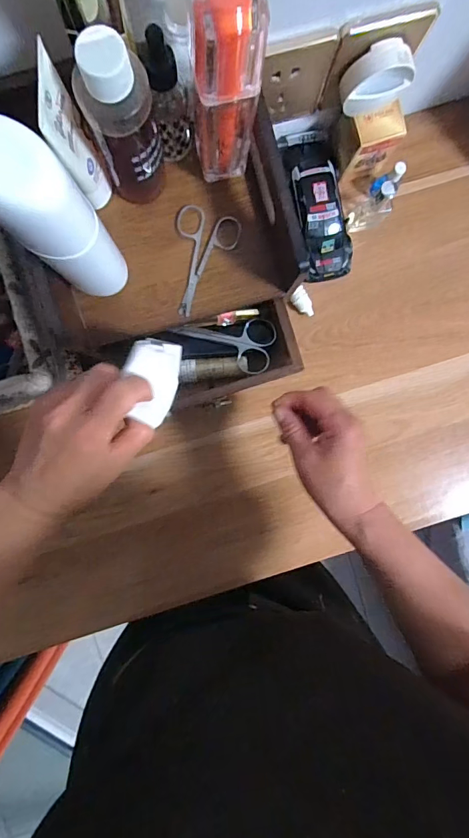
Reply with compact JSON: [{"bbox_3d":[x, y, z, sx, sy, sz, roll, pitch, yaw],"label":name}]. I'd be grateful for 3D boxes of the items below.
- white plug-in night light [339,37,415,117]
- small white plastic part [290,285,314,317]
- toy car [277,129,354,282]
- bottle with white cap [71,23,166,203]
[{"bbox_3d":[0.127,-0.307,0.374,0.062,0.054,0.026,-20,93,-2],"label":"white plug-in night light"},{"bbox_3d":[0.078,-0.134,0.485,0.020,0.017,0.035,-31,94,-1],"label":"small white plastic part"},{"bbox_3d":[0.094,-0.238,0.475,0.059,0.037,0.154,-16,93,-2],"label":"toy car"},{"bbox_3d":[-0.069,-0.185,0.271,0.040,0.117,0.035,-19,94,-2],"label":"bottle with white cap"}]

